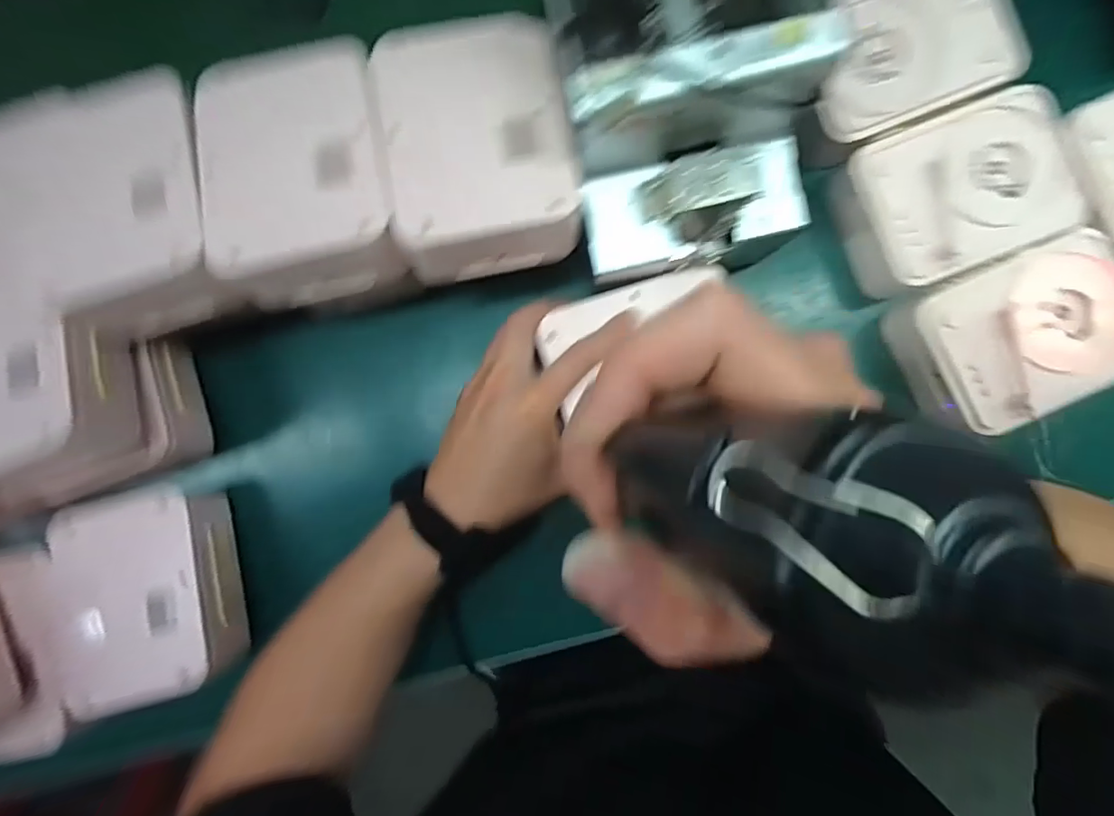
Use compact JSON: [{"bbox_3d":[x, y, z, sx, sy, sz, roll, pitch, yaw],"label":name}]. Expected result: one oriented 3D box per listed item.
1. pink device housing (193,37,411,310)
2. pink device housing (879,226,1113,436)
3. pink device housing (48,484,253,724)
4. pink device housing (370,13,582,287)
[{"bbox_3d":[-0.141,-0.132,0.293,0.097,0.048,0.130,-12,88,3],"label":"pink device housing"},{"bbox_3d":[0.300,-0.048,0.346,0.131,0.051,0.098,-25,87,2],"label":"pink device housing"},{"bbox_3d":[-0.279,0.125,0.357,0.102,0.051,0.134,-15,88,3],"label":"pink device housing"},{"bbox_3d":[-0.043,-0.145,0.286,0.099,0.040,0.136,-10,88,3],"label":"pink device housing"}]

